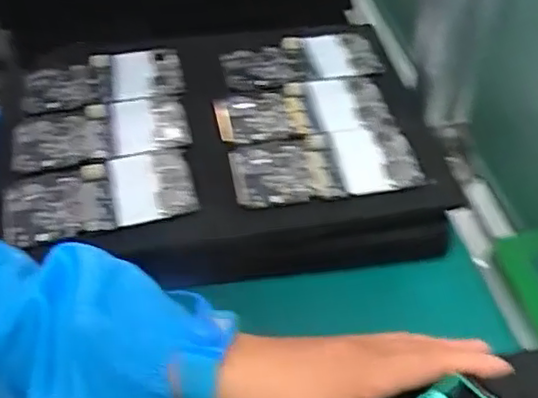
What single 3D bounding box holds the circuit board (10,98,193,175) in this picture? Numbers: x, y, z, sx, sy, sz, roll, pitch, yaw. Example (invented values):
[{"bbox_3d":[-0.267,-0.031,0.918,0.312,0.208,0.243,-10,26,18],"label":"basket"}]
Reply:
[{"bbox_3d":[-0.132,-0.052,0.520,0.133,0.009,0.060,-11,47,-9],"label":"circuit board"}]

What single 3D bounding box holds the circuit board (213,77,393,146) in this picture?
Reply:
[{"bbox_3d":[0.027,-0.072,0.540,0.136,0.007,0.063,-13,48,-10],"label":"circuit board"}]

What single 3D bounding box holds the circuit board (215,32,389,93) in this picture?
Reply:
[{"bbox_3d":[0.029,-0.122,0.587,0.137,0.008,0.062,-13,48,-10],"label":"circuit board"}]

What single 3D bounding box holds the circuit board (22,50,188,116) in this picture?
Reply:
[{"bbox_3d":[-0.139,-0.100,0.561,0.130,0.011,0.060,-12,48,-9],"label":"circuit board"}]

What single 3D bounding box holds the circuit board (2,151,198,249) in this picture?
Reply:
[{"bbox_3d":[-0.121,-0.001,0.479,0.131,0.010,0.061,-14,48,-11],"label":"circuit board"}]

